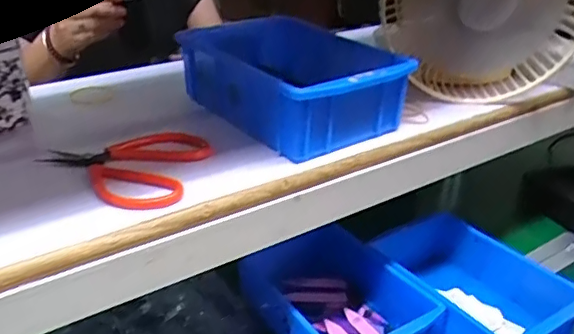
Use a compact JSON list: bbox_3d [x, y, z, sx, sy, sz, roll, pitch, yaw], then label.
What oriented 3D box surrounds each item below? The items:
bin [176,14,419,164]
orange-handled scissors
[{"bbox_3d":[0.007,-0.079,0.511,0.130,0.065,0.191,-18,33,-33],"label":"bin"},{"bbox_3d":[-0.123,-0.003,0.427,0.109,0.016,0.091,7,28,11],"label":"orange-handled scissors"}]

